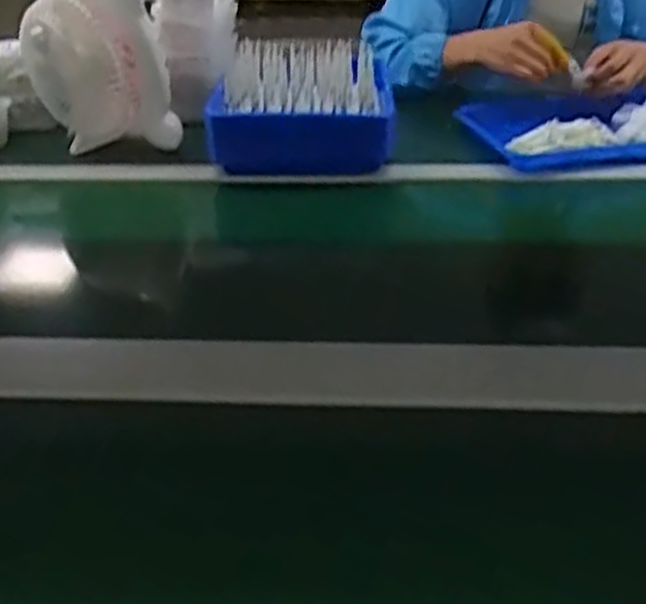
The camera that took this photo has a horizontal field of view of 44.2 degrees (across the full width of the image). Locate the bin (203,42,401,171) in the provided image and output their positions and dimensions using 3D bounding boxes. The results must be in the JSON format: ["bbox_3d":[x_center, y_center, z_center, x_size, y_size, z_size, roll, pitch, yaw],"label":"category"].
[{"bbox_3d":[-0.029,-0.259,1.085,0.241,0.140,0.124,-1,30,2],"label":"bin"}]

